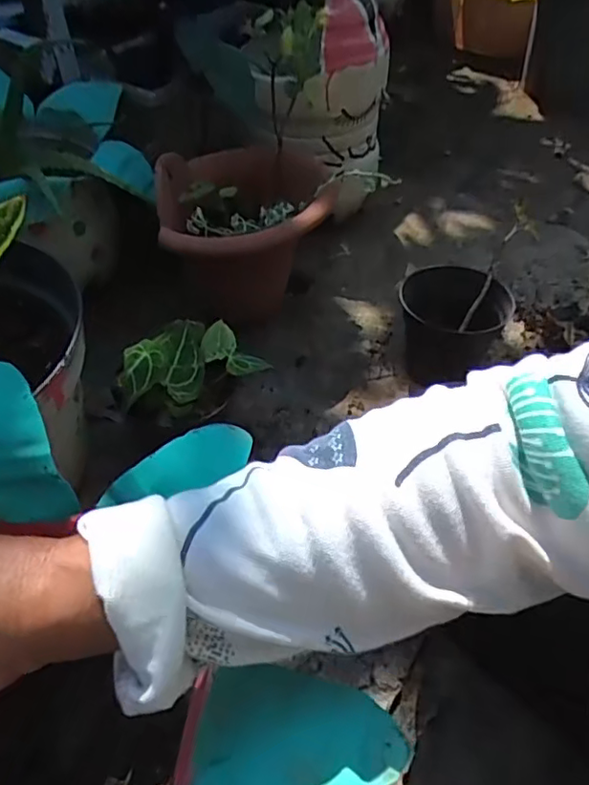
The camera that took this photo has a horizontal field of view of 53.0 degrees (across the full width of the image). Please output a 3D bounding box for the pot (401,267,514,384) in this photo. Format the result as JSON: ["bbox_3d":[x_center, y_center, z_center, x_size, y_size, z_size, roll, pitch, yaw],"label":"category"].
[{"bbox_3d":[0.206,-0.081,0.807,0.136,0.129,0.149,1,48,-1],"label":"pot"}]

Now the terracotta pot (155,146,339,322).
[{"bbox_3d":[-0.070,-0.208,0.849,0.213,0.227,0.217,-4,48,-5],"label":"terracotta pot"}]

